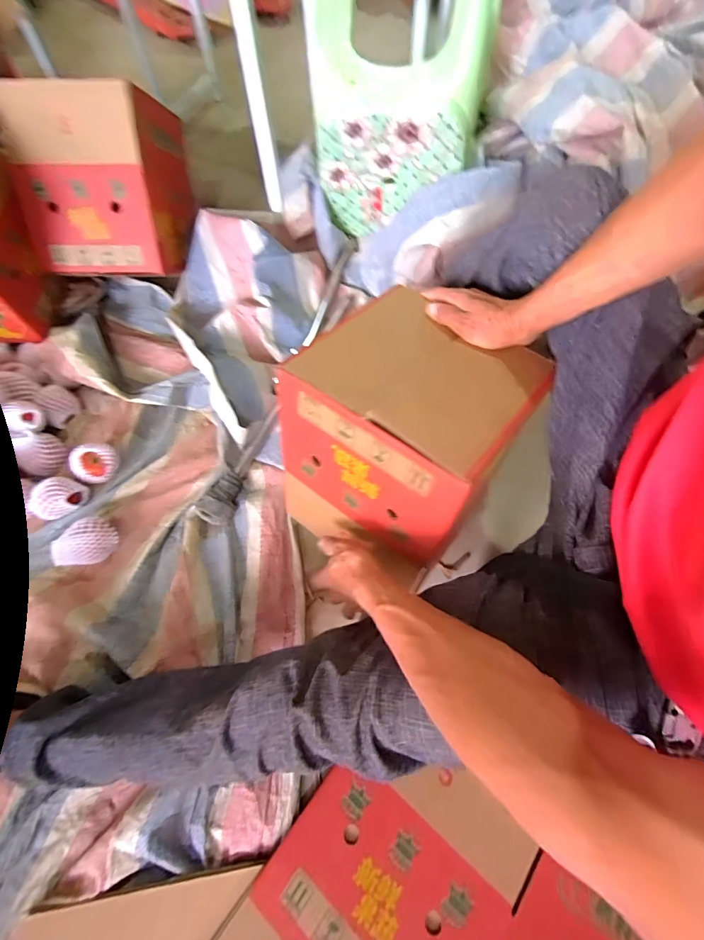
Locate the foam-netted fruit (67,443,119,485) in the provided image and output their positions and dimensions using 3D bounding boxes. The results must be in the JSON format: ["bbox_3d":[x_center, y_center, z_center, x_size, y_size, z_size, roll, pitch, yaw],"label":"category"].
[{"bbox_3d":[-0.455,-0.013,0.752,0.060,0.056,0.076,29,68,15],"label":"foam-netted fruit"}]

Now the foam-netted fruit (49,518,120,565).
[{"bbox_3d":[-0.421,0.117,0.680,0.085,0.057,0.068,-12,63,-4],"label":"foam-netted fruit"}]

